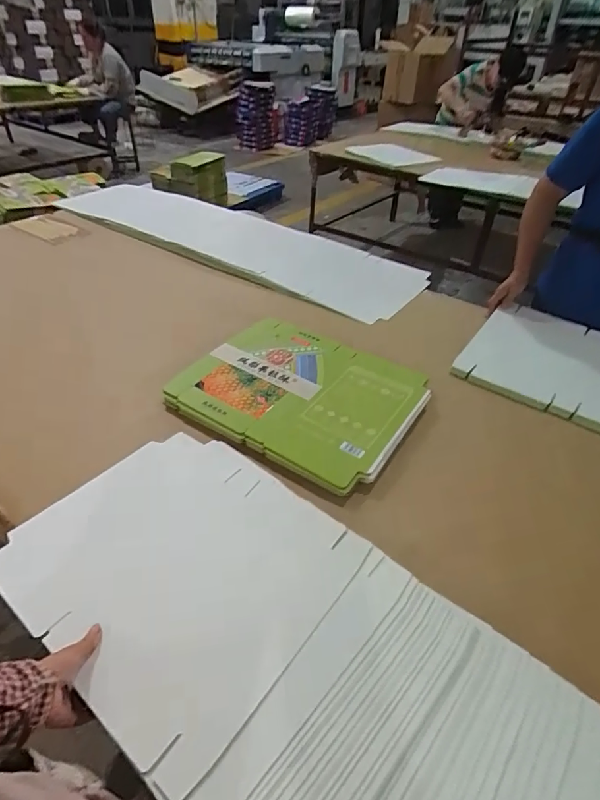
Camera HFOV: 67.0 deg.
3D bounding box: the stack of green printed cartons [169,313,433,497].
[{"bbox_3d":[0.001,-0.026,0.999,0.493,0.034,0.400,23,45,23],"label":"stack of green printed cartons"}]

